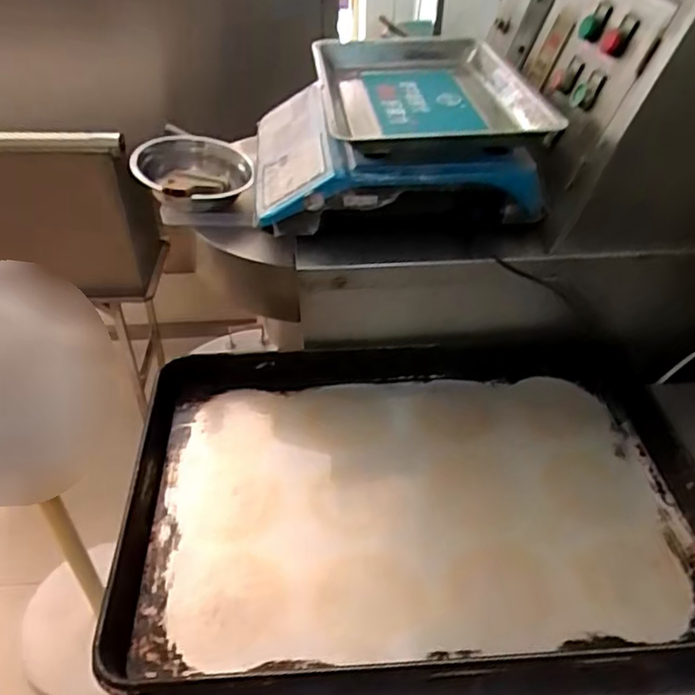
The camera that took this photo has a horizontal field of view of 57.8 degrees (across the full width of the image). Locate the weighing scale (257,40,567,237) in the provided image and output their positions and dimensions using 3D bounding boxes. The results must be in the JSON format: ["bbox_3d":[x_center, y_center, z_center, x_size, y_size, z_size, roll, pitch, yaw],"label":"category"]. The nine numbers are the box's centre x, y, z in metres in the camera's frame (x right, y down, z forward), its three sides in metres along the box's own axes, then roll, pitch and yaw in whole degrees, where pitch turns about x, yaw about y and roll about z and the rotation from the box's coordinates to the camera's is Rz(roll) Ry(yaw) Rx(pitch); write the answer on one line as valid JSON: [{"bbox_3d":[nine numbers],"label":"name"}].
[{"bbox_3d":[0.049,-0.319,0.867,0.340,0.113,0.377,-3,42,-4],"label":"weighing scale"}]

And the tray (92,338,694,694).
[{"bbox_3d":[0.072,0.155,0.687,0.612,0.057,0.403,-2,42,-3],"label":"tray"}]

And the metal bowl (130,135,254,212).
[{"bbox_3d":[-0.213,-0.236,0.872,0.146,0.067,0.158,0,42,0],"label":"metal bowl"}]

